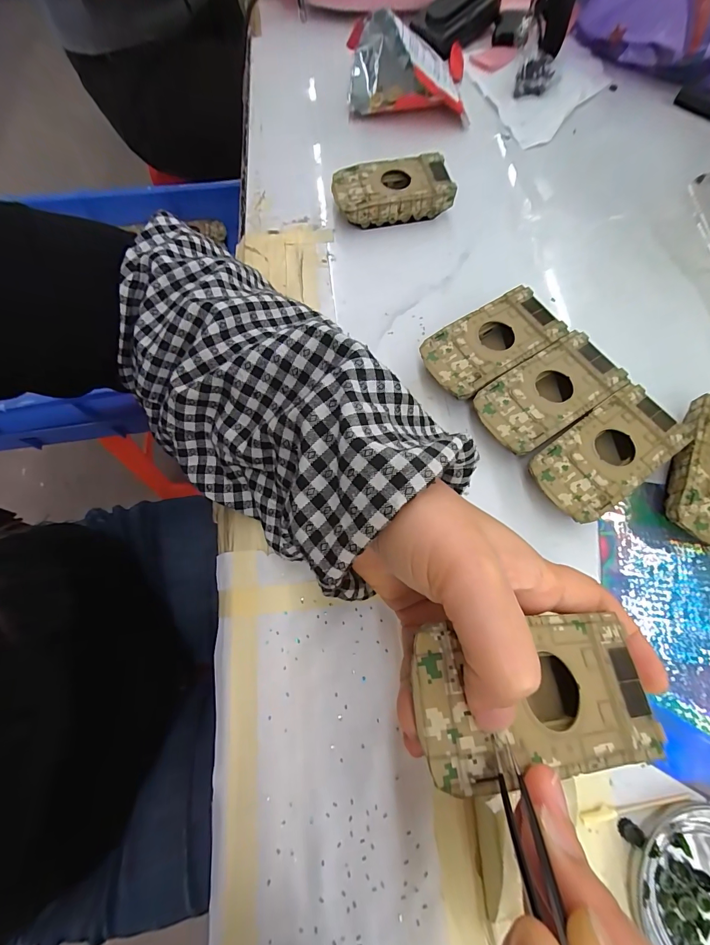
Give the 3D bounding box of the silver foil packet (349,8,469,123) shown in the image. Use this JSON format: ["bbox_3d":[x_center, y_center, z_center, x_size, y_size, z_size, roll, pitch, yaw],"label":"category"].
[{"bbox_3d":[0.050,-0.381,0.346,0.108,0.062,0.072,-3,69,-2],"label":"silver foil packet"}]

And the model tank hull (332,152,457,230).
[{"bbox_3d":[0.031,-0.234,0.312,0.094,0.030,0.045,-11,70,-5],"label":"model tank hull"}]

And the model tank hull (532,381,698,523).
[{"bbox_3d":[0.156,-0.010,0.235,0.094,0.027,0.049,-34,73,-13],"label":"model tank hull"}]

